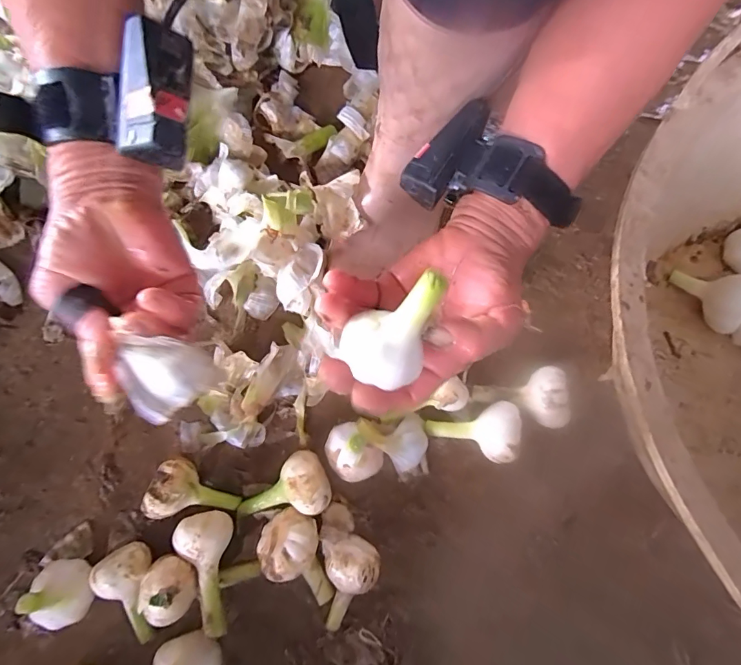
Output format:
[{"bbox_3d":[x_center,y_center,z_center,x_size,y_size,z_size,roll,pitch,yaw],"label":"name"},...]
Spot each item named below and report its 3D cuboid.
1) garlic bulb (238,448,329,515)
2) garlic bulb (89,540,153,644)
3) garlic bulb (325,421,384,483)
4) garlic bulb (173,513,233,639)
[{"bbox_3d":[-0.068,0.120,0.348,0.072,0.036,0.046,0,70,-2],"label":"garlic bulb"},{"bbox_3d":[-0.173,0.190,0.322,0.039,0.035,0.065,-32,74,-13],"label":"garlic bulb"},{"bbox_3d":[-0.016,0.099,0.355,0.039,0.042,0.049,-43,76,-15],"label":"garlic bulb"},{"bbox_3d":[-0.125,0.177,0.324,0.040,0.039,0.081,-2,70,-2],"label":"garlic bulb"}]

